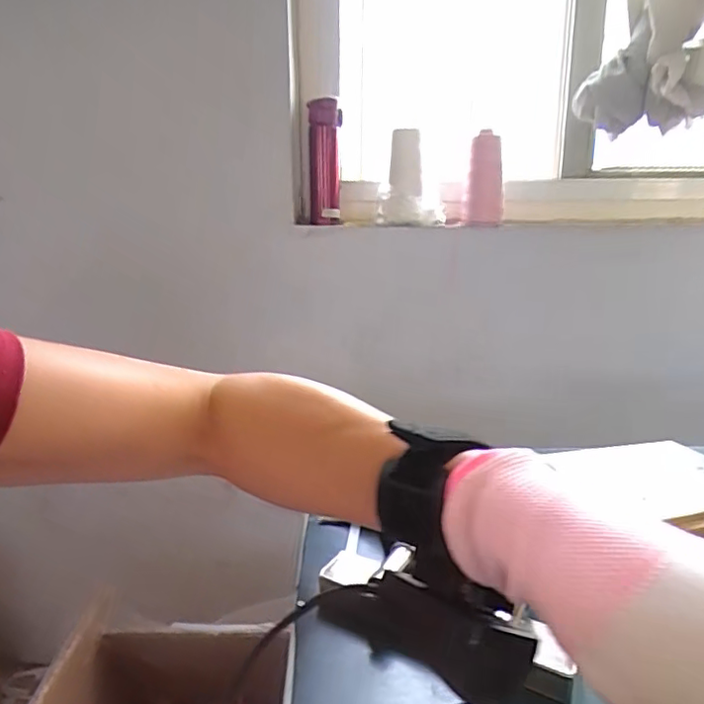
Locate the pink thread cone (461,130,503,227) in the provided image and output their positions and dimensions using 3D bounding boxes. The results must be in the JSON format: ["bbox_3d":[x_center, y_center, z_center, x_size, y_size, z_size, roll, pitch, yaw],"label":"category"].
[{"bbox_3d":[0.240,-0.314,1.027,0.073,0.164,0.056,3,15,15],"label":"pink thread cone"}]

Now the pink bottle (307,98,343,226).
[{"bbox_3d":[-0.049,-0.336,1.005,0.055,0.207,0.044,-2,15,-5],"label":"pink bottle"}]

